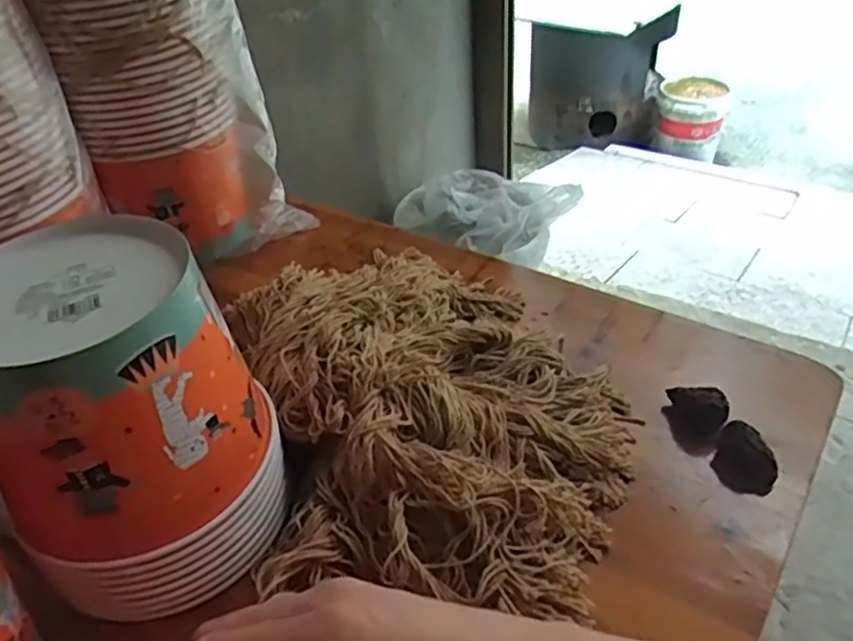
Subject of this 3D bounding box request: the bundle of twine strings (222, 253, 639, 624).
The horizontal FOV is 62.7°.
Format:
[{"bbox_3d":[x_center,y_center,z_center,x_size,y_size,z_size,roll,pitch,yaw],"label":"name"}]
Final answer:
[{"bbox_3d":[0.009,0.057,0.498,0.267,0.077,0.345,-11,39,-9],"label":"bundle of twine strings"}]

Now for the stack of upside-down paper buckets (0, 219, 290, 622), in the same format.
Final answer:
[{"bbox_3d":[-0.170,0.055,0.409,0.139,0.180,0.137,-19,41,-18],"label":"stack of upside-down paper buckets"}]

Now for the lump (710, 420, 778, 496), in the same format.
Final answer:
[{"bbox_3d":[0.214,0.092,0.467,0.038,0.028,0.035,17,43,25],"label":"lump"}]

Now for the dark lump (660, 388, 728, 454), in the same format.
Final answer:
[{"bbox_3d":[0.190,0.068,0.499,0.042,0.030,0.043,-3,38,2],"label":"dark lump"}]

